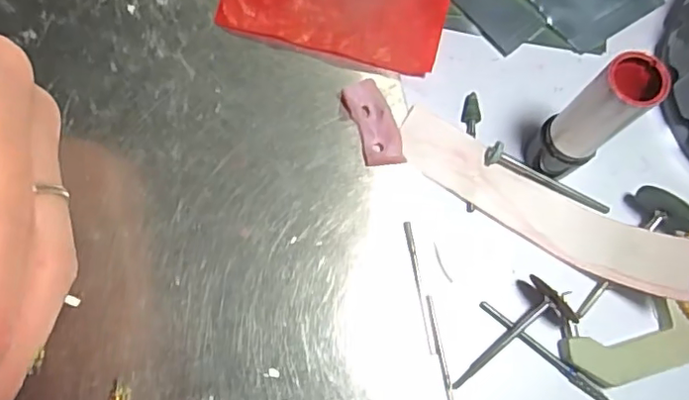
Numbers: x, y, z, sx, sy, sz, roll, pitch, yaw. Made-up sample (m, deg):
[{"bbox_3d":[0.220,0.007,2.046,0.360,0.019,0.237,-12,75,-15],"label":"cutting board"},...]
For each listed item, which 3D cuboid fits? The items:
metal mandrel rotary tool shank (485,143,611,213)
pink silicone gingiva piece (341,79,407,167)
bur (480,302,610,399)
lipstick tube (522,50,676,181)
[{"bbox_3d":[0.071,-0.007,0.195,0.046,0.009,0.005,23,75,5],"label":"metal mandrel rotary tool shank"},{"bbox_3d":[0.011,-0.026,0.200,0.014,0.007,0.030,-19,76,-7],"label":"pink silicone gingiva piece"},{"bbox_3d":[0.065,0.049,0.183,0.049,0.004,0.004,38,77,8],"label":"bur"},{"bbox_3d":[0.075,-0.023,0.175,0.018,0.058,0.018,0,75,-2],"label":"lipstick tube"}]

